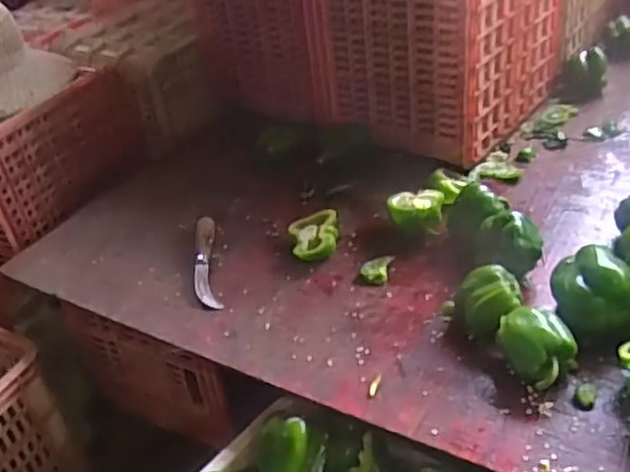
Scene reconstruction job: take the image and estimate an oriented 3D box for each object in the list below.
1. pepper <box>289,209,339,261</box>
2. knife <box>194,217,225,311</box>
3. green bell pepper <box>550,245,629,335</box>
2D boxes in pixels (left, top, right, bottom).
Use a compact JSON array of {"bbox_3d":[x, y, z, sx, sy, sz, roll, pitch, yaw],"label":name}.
[{"bbox_3d":[0.000,0.002,0.933,0.069,0.039,0.079,-8,35,-1],"label":"pepper"},{"bbox_3d":[-0.153,0.035,0.938,0.033,0.023,0.200,-10,36,-4],"label":"knife"},{"bbox_3d":[0.313,0.065,0.750,0.092,0.082,0.083,-11,36,-5],"label":"green bell pepper"}]

